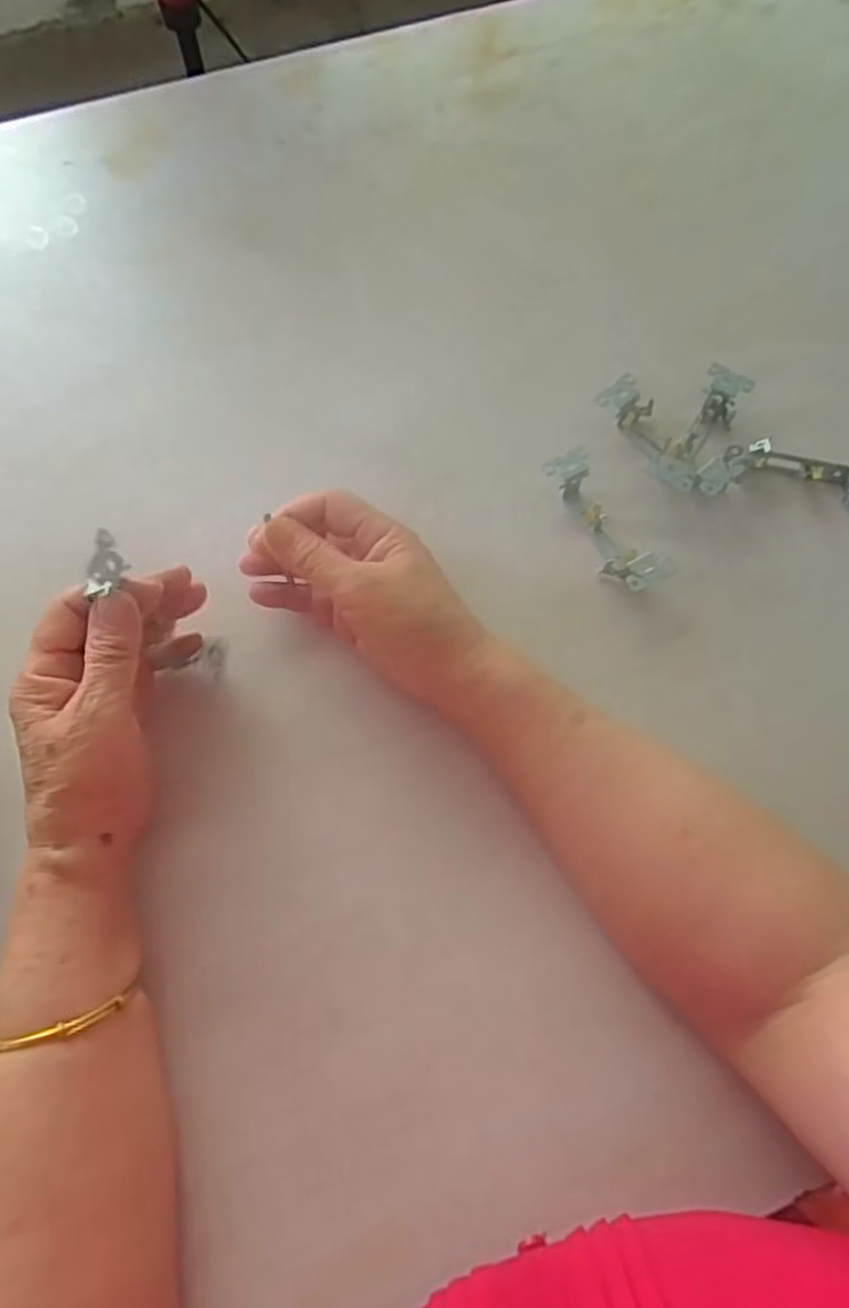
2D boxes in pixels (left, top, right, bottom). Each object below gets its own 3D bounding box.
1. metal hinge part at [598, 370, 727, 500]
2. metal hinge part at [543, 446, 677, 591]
[{"bbox_3d":[0.160,-0.144,0.479,0.029,0.029,0.104,-35,75,-13],"label":"metal hinge part"},{"bbox_3d":[0.113,-0.083,0.457,0.030,0.025,0.103,-29,74,-11],"label":"metal hinge part"}]

